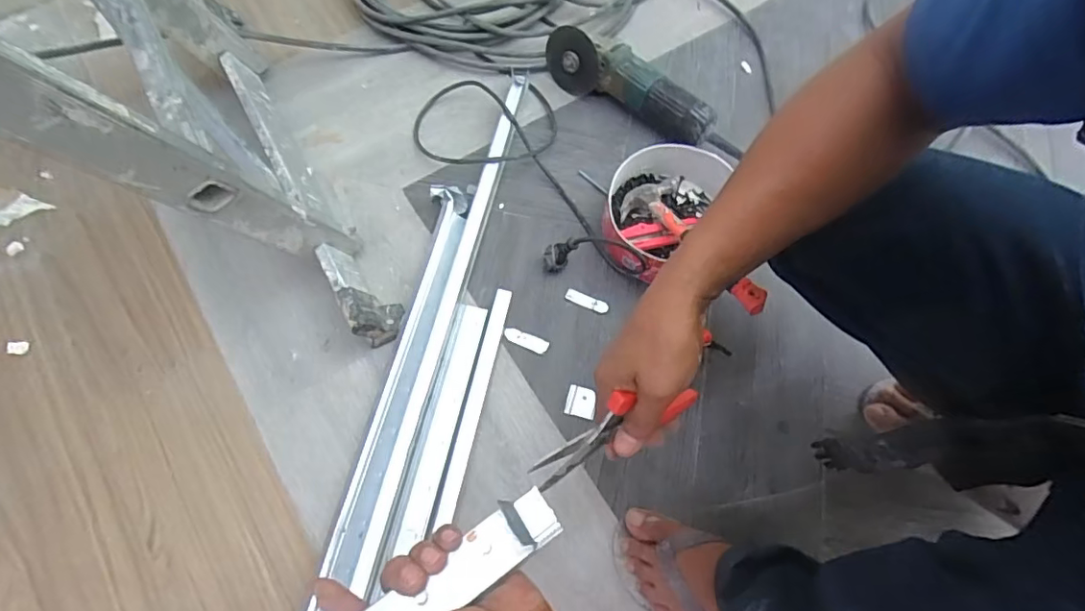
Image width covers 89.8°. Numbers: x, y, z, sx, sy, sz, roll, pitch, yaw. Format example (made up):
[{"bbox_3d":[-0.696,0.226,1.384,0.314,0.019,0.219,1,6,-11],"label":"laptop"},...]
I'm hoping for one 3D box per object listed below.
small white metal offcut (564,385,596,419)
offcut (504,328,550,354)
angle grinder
[{"bbox_3d":[0.049,0.120,0.681,0.037,0.005,0.038,13,68,4],"label":"small white metal offcut"},{"bbox_3d":[-0.021,0.045,0.707,0.060,0.004,0.018,21,69,7],"label":"offcut"},{"bbox_3d":[0.147,-0.316,0.799,0.313,0.094,0.074,34,71,12],"label":"angle grinder"}]

